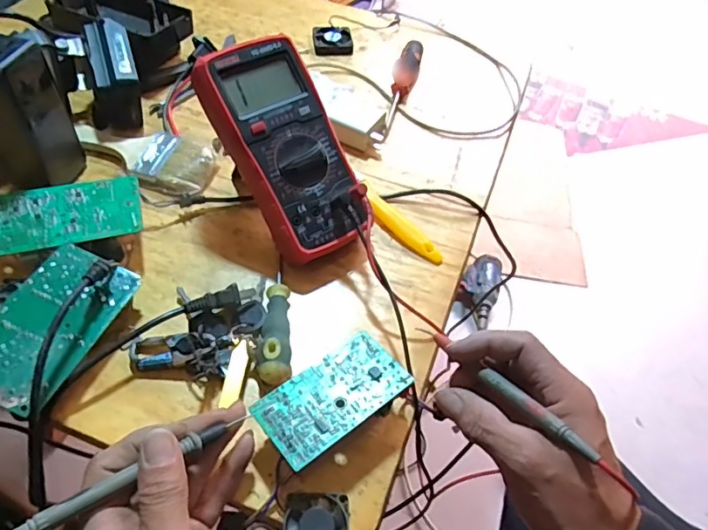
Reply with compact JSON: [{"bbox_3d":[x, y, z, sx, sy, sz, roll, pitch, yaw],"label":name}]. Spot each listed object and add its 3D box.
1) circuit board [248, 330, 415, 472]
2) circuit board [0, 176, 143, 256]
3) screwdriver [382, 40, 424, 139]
[{"bbox_3d":[-0.013,0.086,0.354,0.098,0.008,0.055,-30,59,-25],"label":"circuit board"},{"bbox_3d":[-0.242,-0.033,0.449,0.121,0.035,0.067,-12,53,-14],"label":"circuit board"},{"bbox_3d":[0.055,-0.205,0.620,0.031,0.023,0.192,12,51,4],"label":"screwdriver"}]

